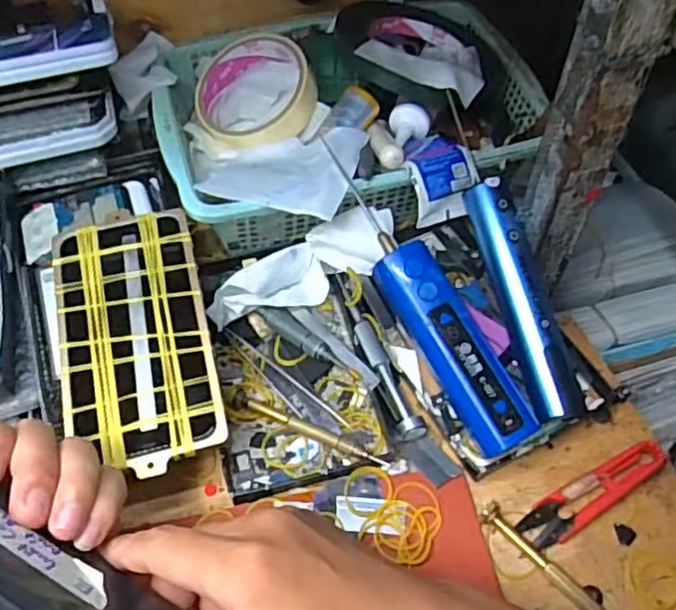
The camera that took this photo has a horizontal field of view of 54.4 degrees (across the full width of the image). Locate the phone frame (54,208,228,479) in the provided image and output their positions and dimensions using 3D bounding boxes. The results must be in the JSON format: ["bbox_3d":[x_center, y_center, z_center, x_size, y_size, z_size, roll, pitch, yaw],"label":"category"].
[{"bbox_3d":[-0.121,0.015,0.388,0.084,0.007,0.165,-12,62,-9],"label":"phone frame"}]

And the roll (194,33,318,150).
[{"bbox_3d":[-0.061,-0.159,0.489,0.088,0.022,0.089,-3,76,13],"label":"roll"}]

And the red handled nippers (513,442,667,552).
[{"bbox_3d":[0.145,0.106,0.374,0.095,0.011,0.024,-28,59,-18],"label":"red handled nippers"}]

